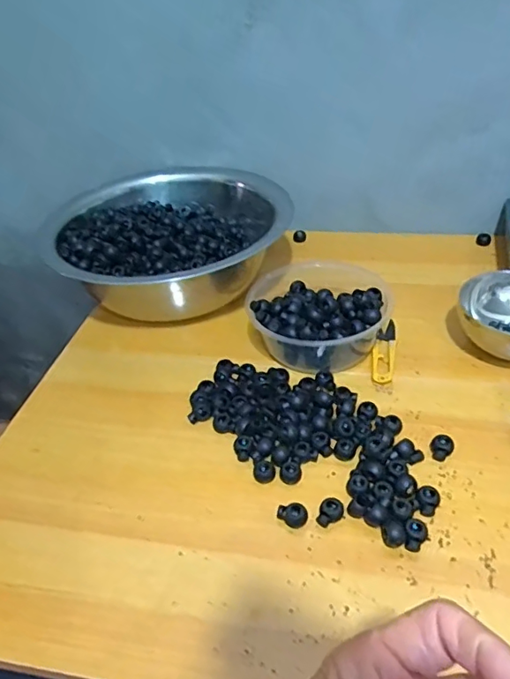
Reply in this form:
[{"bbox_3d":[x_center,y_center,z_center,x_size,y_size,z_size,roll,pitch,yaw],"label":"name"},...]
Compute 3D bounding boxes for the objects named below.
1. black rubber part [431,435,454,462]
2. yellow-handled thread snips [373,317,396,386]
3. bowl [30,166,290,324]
[{"bbox_3d":[0.154,0.089,0.441,0.017,0.012,0.019,15,43,23],"label":"black rubber part"},{"bbox_3d":[0.131,0.011,0.543,0.021,0.008,0.096,5,40,13],"label":"yellow-handled thread snips"},{"bbox_3d":[-0.107,-0.124,0.676,0.272,0.111,0.272,-3,39,3],"label":"bowl"}]

